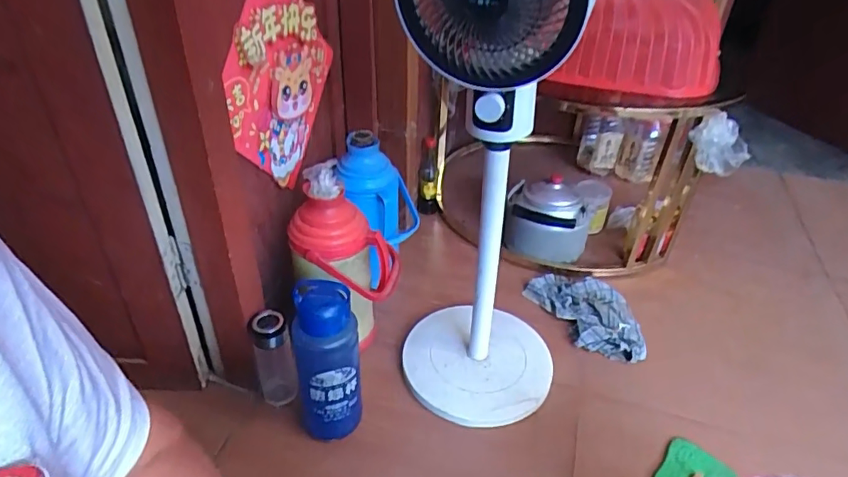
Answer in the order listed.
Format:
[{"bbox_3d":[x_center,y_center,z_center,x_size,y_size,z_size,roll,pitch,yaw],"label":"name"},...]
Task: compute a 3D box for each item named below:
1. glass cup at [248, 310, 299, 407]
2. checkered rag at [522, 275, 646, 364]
[{"bbox_3d":[-0.272,0.215,0.963,0.070,0.193,0.073,1,36,-1],"label":"glass cup"},{"bbox_3d":[0.359,0.166,1.202,0.252,0.039,0.225,8,36,8],"label":"checkered rag"}]

